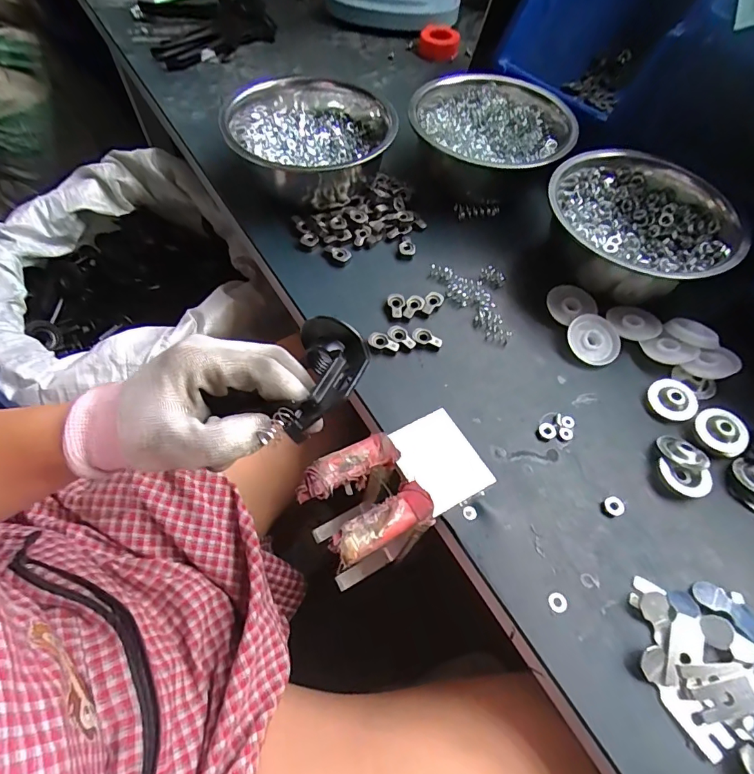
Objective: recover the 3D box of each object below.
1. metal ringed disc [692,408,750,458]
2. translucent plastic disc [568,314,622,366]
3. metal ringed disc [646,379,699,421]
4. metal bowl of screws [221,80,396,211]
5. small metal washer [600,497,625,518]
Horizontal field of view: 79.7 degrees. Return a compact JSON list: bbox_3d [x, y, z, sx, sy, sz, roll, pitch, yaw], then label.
[{"bbox_3d":[0.287,0.037,0.375,0.035,0.015,0.039,-5,58,-5],"label":"metal ringed disc"},{"bbox_3d":[0.204,-0.045,0.424,0.047,0.004,0.049,1,78,-3],"label":"translucent plastic disc"},{"bbox_3d":[0.259,0.011,0.396,0.038,0.010,0.038,-6,70,16],"label":"metal ringed disc"},{"bbox_3d":[-0.075,-0.270,0.498,0.161,0.070,0.167,1,58,-1],"label":"metal bowl of screws"},{"bbox_3d":[0.182,0.092,0.347,0.018,0.006,0.015,-16,60,-11],"label":"small metal washer"}]

